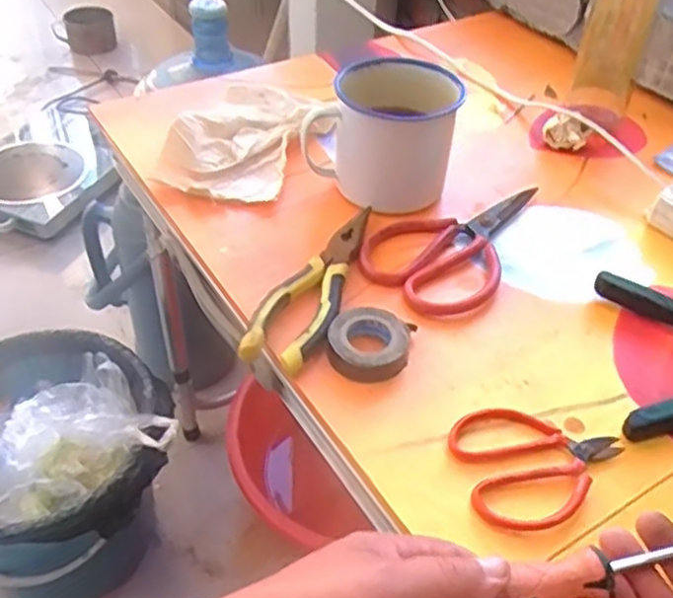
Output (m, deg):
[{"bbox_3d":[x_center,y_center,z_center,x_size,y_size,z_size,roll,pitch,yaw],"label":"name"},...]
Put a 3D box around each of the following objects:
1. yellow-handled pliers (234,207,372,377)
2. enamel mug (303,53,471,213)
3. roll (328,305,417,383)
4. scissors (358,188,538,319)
[{"bbox_3d":[-0.014,-0.012,0.523,0.049,0.018,0.172,16,45,13],"label":"yellow-handled pliers"},{"bbox_3d":[0.040,-0.140,0.605,0.125,0.100,0.087,11,44,9],"label":"enamel mug"},{"bbox_3d":[0.023,0.031,0.480,0.054,0.022,0.052,1,44,-1],"label":"roll"},{"bbox_3d":[0.102,-0.049,0.577,0.105,0.014,0.172,32,51,27],"label":"scissors"}]

